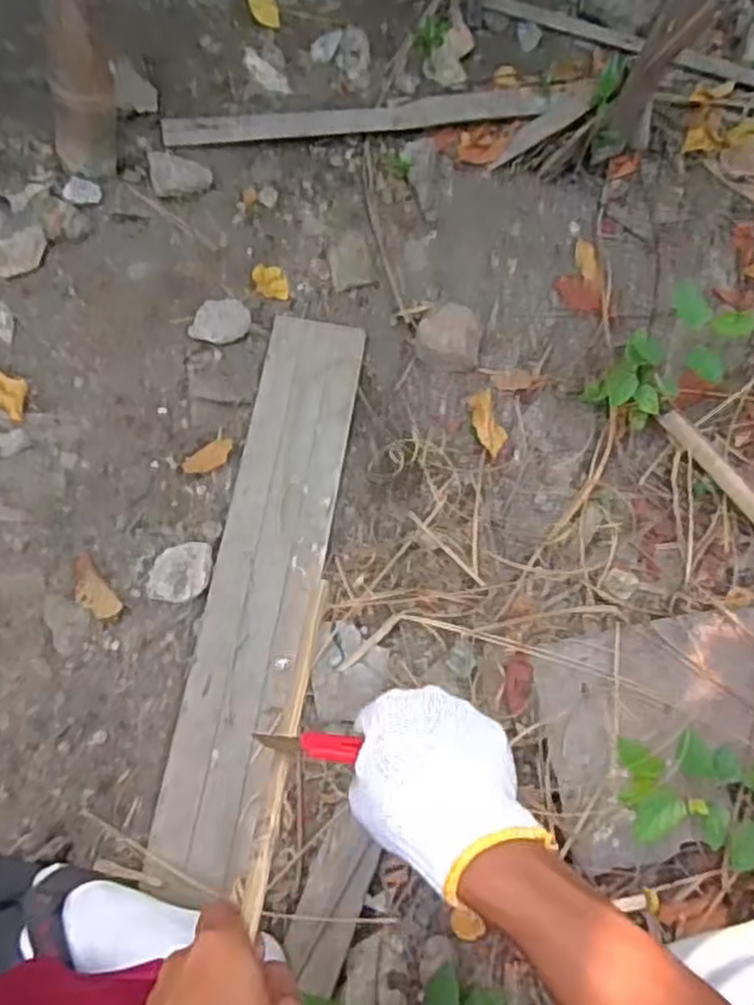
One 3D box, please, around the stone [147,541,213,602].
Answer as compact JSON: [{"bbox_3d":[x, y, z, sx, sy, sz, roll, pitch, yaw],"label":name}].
[{"bbox_3d":[-0.199,0.070,0.799,0.052,0.020,0.065,9,60,3],"label":"stone"}]

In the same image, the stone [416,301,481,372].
[{"bbox_3d":[0.085,-0.192,0.921,0.075,0.039,0.077,12,60,4],"label":"stone"}]

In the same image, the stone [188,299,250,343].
[{"bbox_3d":[-0.180,-0.207,0.893,0.069,0.030,0.042,-11,61,-9],"label":"stone"}]

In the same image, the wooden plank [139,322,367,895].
[{"bbox_3d":[-0.112,0.067,0.807,0.107,0.020,0.599,10,68,0],"label":"wooden plank"}]

